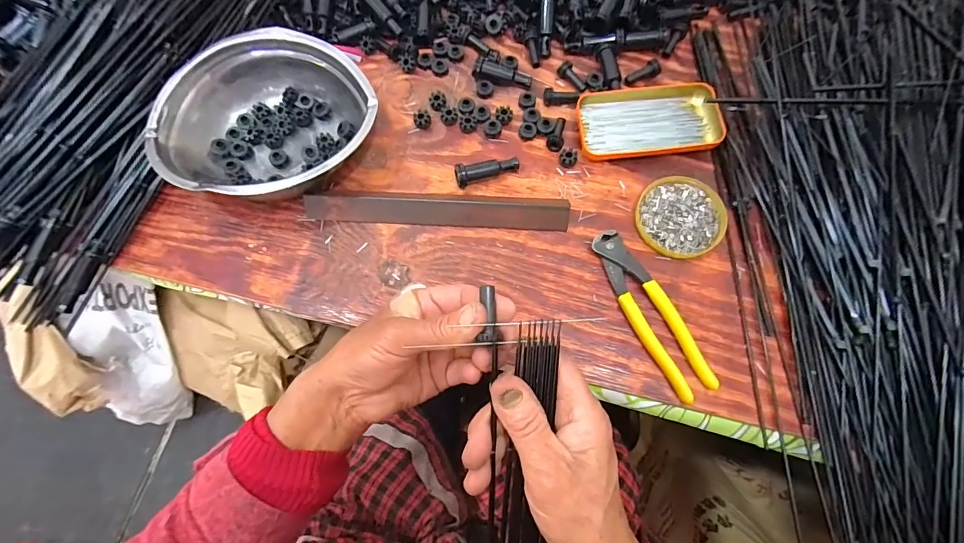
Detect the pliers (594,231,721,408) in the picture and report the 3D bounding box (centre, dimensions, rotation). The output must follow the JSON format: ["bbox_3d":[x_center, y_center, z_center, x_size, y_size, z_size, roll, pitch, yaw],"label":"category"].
[{"bbox_3d":[0.152,0.036,0.386,0.038,0.014,0.162,-24,73,-6],"label":"pliers"}]

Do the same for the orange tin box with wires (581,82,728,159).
[{"bbox_3d":[0.173,-0.162,0.446,0.141,0.015,0.081,-4,72,0],"label":"orange tin box with wires"}]

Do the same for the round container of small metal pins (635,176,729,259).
[{"bbox_3d":[0.194,-0.053,0.410,0.081,0.019,0.078,-1,72,2],"label":"round container of small metal pins"}]

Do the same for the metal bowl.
[{"bbox_3d":[-0.215,-0.149,0.432,0.210,0.065,0.171,-11,72,-2],"label":"metal bowl"}]

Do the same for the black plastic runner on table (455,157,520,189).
[{"bbox_3d":[0.005,-0.104,0.434,0.067,0.023,0.019,-20,72,-5],"label":"black plastic runner on table"}]

